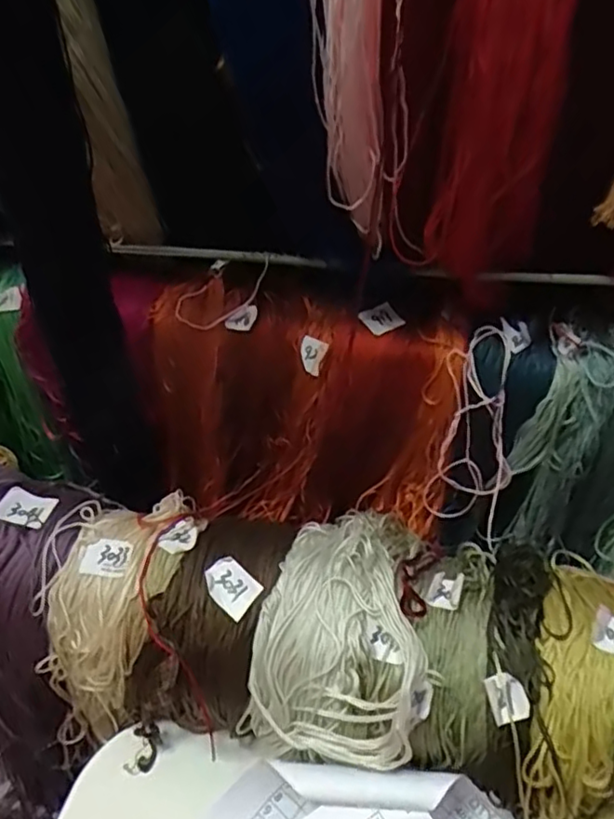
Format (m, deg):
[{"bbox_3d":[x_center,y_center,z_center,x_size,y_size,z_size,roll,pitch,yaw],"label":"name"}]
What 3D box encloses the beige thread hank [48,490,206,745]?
[{"bbox_3d":[-0.103,0.114,0.339,0.069,0.138,0.061,20,2,27],"label":"beige thread hank"}]

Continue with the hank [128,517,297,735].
[{"bbox_3d":[-0.045,0.114,0.320,0.056,0.074,0.090,19,43,24],"label":"hank"}]

